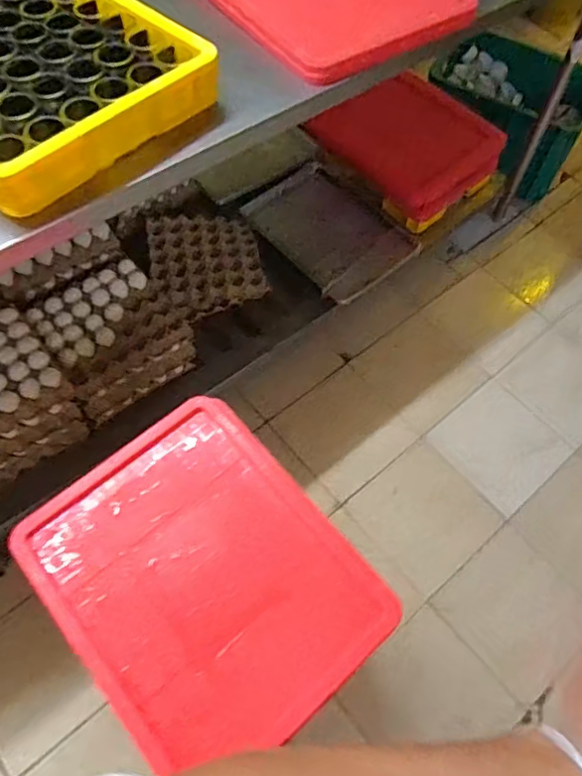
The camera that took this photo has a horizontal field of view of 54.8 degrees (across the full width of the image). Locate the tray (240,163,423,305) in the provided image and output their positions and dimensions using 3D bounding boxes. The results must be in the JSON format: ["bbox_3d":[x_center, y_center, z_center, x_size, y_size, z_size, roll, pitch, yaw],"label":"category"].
[{"bbox_3d":[0.115,-0.490,1.704,0.338,0.058,0.504,-36,68,-20],"label":"tray"}]

